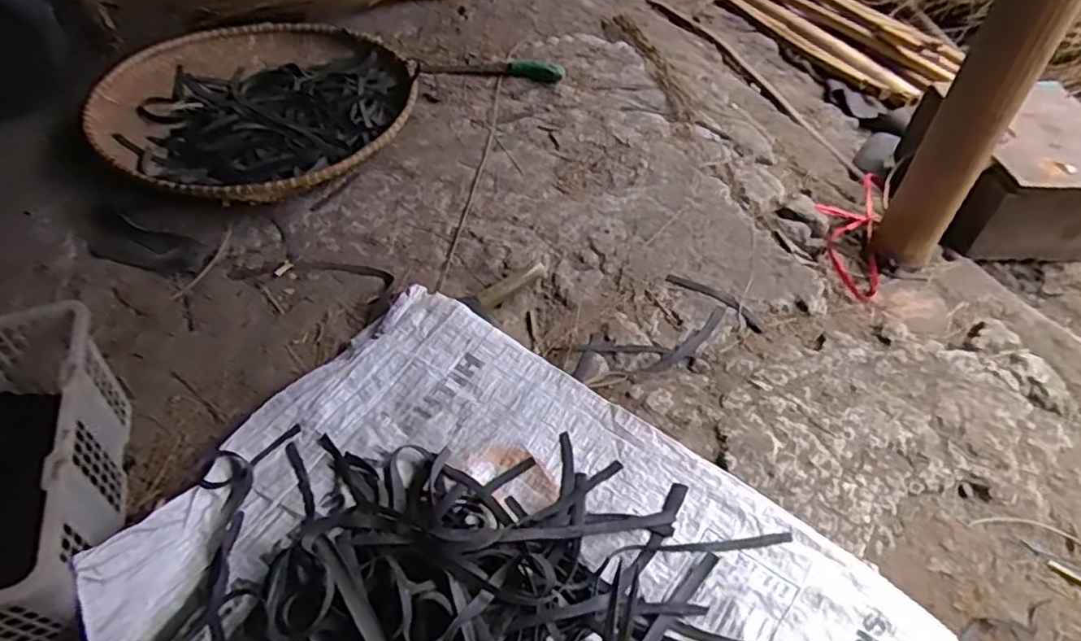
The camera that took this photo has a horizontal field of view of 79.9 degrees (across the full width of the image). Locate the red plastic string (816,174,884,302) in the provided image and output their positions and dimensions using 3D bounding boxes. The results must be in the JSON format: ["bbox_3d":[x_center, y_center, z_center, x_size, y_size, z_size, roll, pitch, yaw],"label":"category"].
[{"bbox_3d":[0.496,-0.151,1.040,0.107,0.039,0.308,16,53,13],"label":"red plastic string"}]

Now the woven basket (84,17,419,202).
[{"bbox_3d":[-0.523,-0.430,1.197,0.546,0.104,0.568,0,51,0],"label":"woven basket"}]

